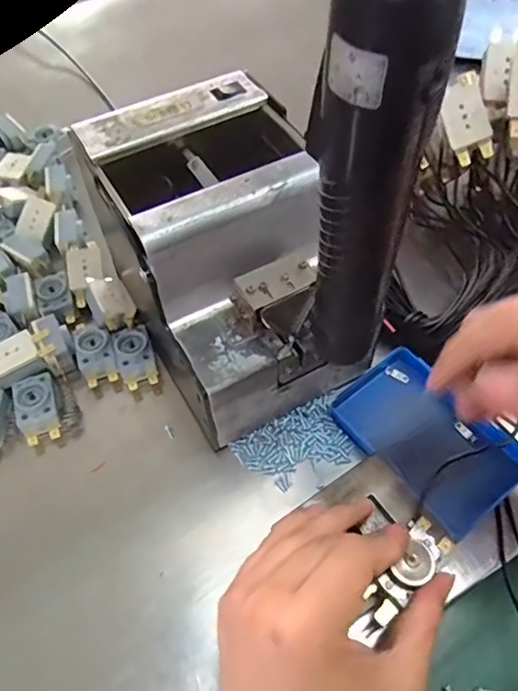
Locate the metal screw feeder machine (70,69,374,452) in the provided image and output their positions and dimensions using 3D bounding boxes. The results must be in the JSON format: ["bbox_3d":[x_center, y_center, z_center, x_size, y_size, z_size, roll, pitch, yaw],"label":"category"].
[{"bbox_3d":[-0.024,-0.058,0.348,0.130,0.136,0.183,-20,58,-11],"label":"metal screw feeder machine"}]

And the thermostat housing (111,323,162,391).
[{"bbox_3d":[-0.088,0.008,0.390,0.026,0.014,0.043,-16,58,-9],"label":"thermostat housing"}]

